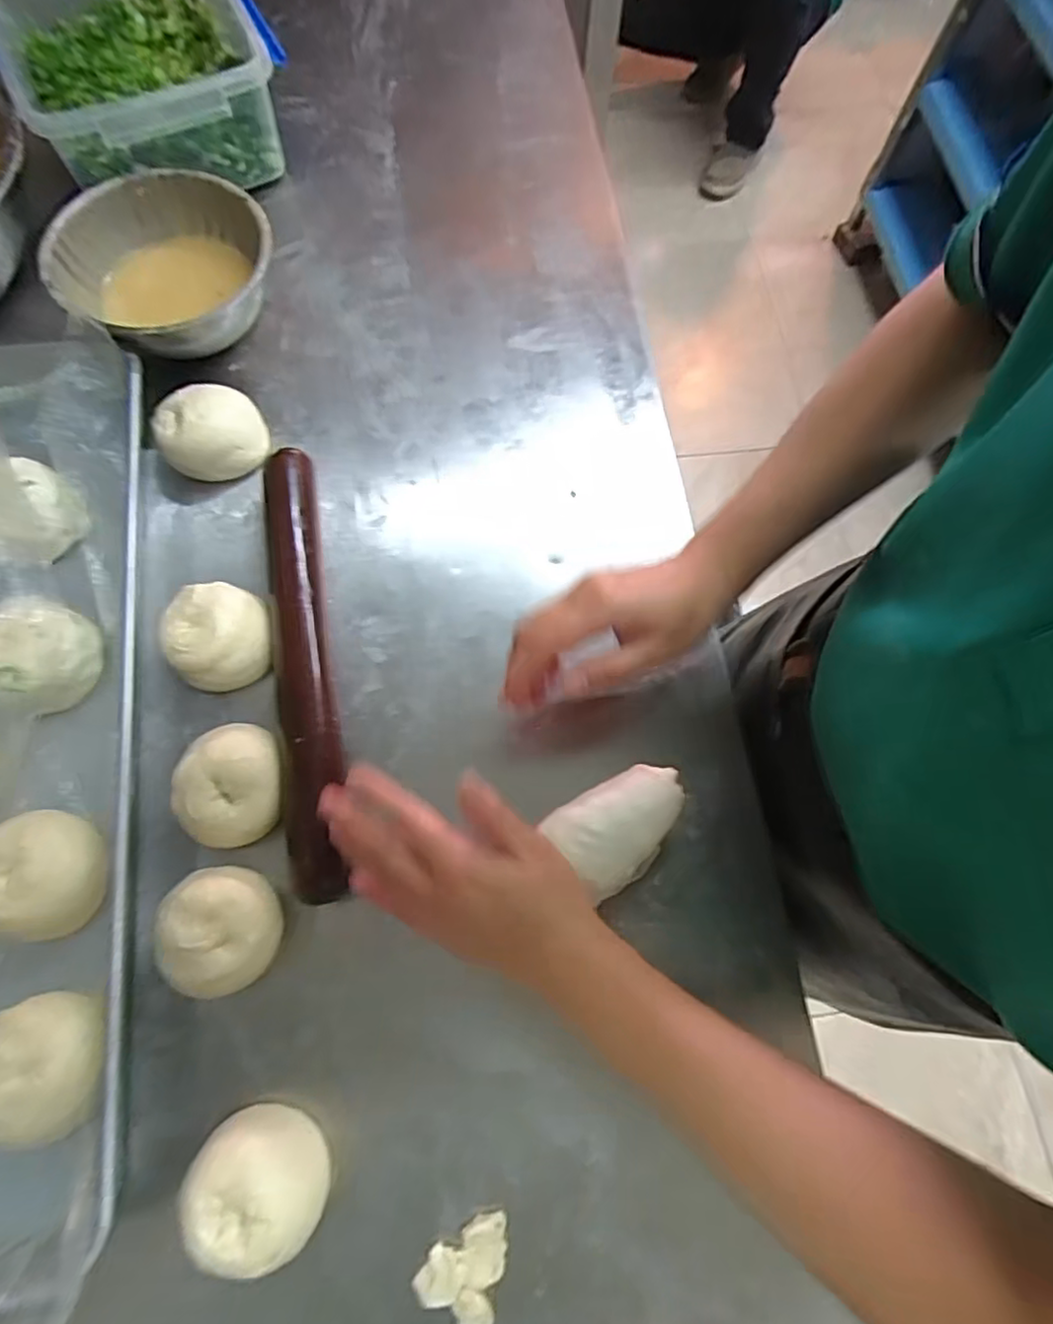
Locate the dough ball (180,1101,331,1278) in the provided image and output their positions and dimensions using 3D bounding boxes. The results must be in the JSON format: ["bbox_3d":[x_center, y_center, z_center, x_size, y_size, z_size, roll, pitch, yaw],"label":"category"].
[{"bbox_3d":[-0.145,0.288,0.357,0.070,0.045,0.063,12,71,2],"label":"dough ball"}]

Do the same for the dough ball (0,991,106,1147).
[{"bbox_3d":[-0.269,0.227,0.370,0.066,0.049,0.069,1,71,-2],"label":"dough ball"}]

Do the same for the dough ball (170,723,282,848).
[{"bbox_3d":[-0.191,0.078,0.427,0.063,0.049,0.081,-3,71,-3],"label":"dough ball"}]

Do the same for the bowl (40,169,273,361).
[{"bbox_3d":[-0.289,-0.313,0.544,0.159,0.082,0.159,1,71,-2],"label":"bowl"}]

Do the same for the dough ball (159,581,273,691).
[{"bbox_3d":[-0.213,-0.017,0.461,0.063,0.052,0.066,1,71,-2],"label":"dough ball"}]

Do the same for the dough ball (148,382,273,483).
[{"bbox_3d":[-0.251,-0.186,0.519,0.079,0.047,0.074,1,71,-2],"label":"dough ball"}]

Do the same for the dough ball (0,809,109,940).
[{"bbox_3d":[-0.300,0.129,0.406,0.069,0.048,0.081,-39,76,-14],"label":"dough ball"}]

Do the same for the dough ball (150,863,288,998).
[{"bbox_3d":[-0.181,0.158,0.390,0.064,0.044,0.069,1,71,-2],"label":"dough ball"}]

